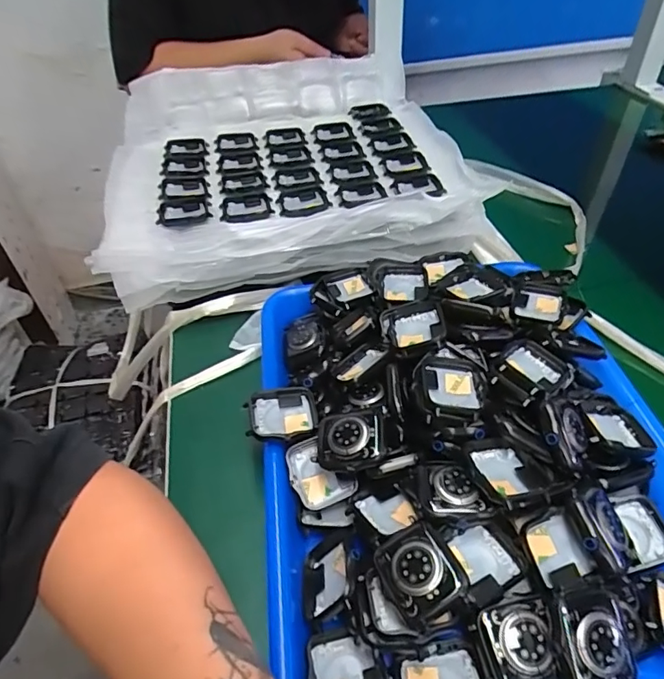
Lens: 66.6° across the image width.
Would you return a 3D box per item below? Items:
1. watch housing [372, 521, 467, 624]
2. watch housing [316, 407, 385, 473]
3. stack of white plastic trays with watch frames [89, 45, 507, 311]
[{"bbox_3d":[0.042,0.113,0.251,0.034,0.006,0.042,-32,41,-5],"label":"watch housing"},{"bbox_3d":[0.012,0.058,0.306,0.041,0.011,0.041,-2,43,2],"label":"watch housing"},{"bbox_3d":[-0.062,-0.217,0.579,0.366,0.078,0.397,-10,43,-6],"label":"stack of white plastic trays with watch frames"}]

